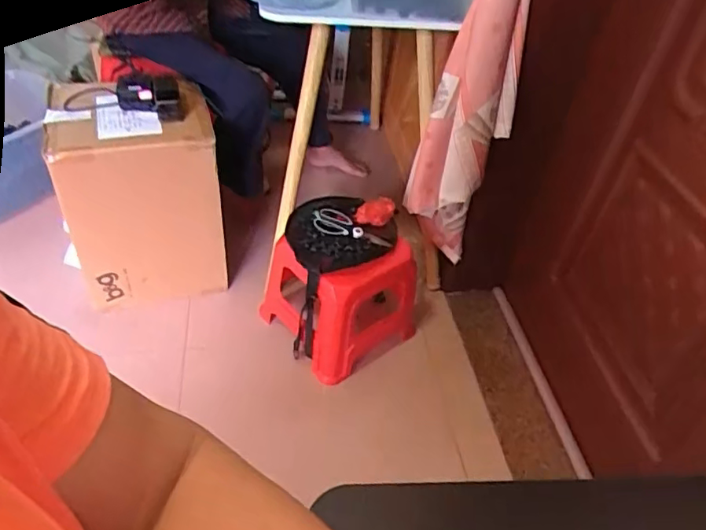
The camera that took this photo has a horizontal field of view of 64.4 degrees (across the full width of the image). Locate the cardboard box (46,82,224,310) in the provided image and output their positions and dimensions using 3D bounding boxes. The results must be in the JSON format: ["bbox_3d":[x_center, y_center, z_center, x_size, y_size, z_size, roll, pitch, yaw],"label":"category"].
[{"bbox_3d":[-0.524,-0.174,1.404,0.340,0.439,0.339,-10,46,-18],"label":"cardboard box"}]

